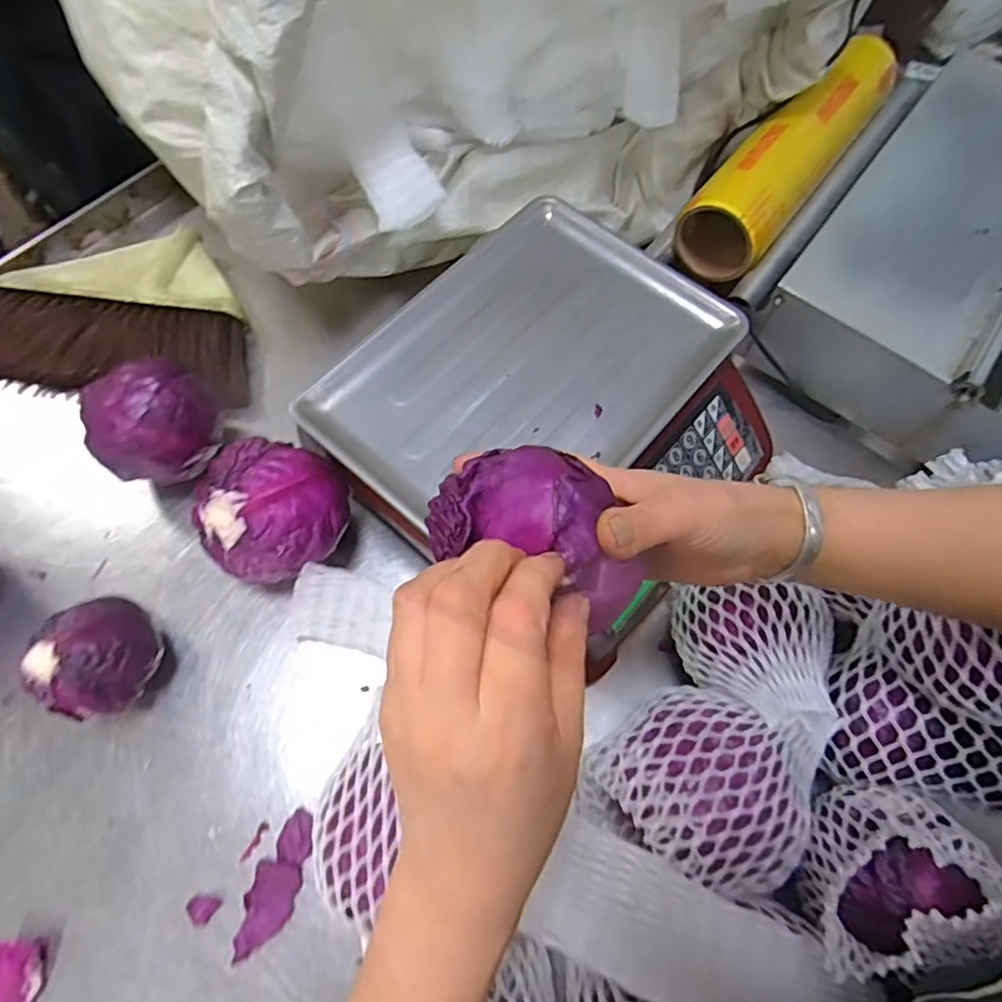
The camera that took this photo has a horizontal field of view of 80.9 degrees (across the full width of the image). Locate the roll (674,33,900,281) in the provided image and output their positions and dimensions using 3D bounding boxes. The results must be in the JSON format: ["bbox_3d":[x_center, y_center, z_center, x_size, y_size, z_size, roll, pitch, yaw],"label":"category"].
[{"bbox_3d":[0.331,-0.387,0.656,0.091,0.084,0.340,38,70,14],"label":"roll"}]

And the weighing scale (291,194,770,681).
[{"bbox_3d":[0.053,-0.069,0.525,0.316,0.099,0.337,38,70,13],"label":"weighing scale"}]

